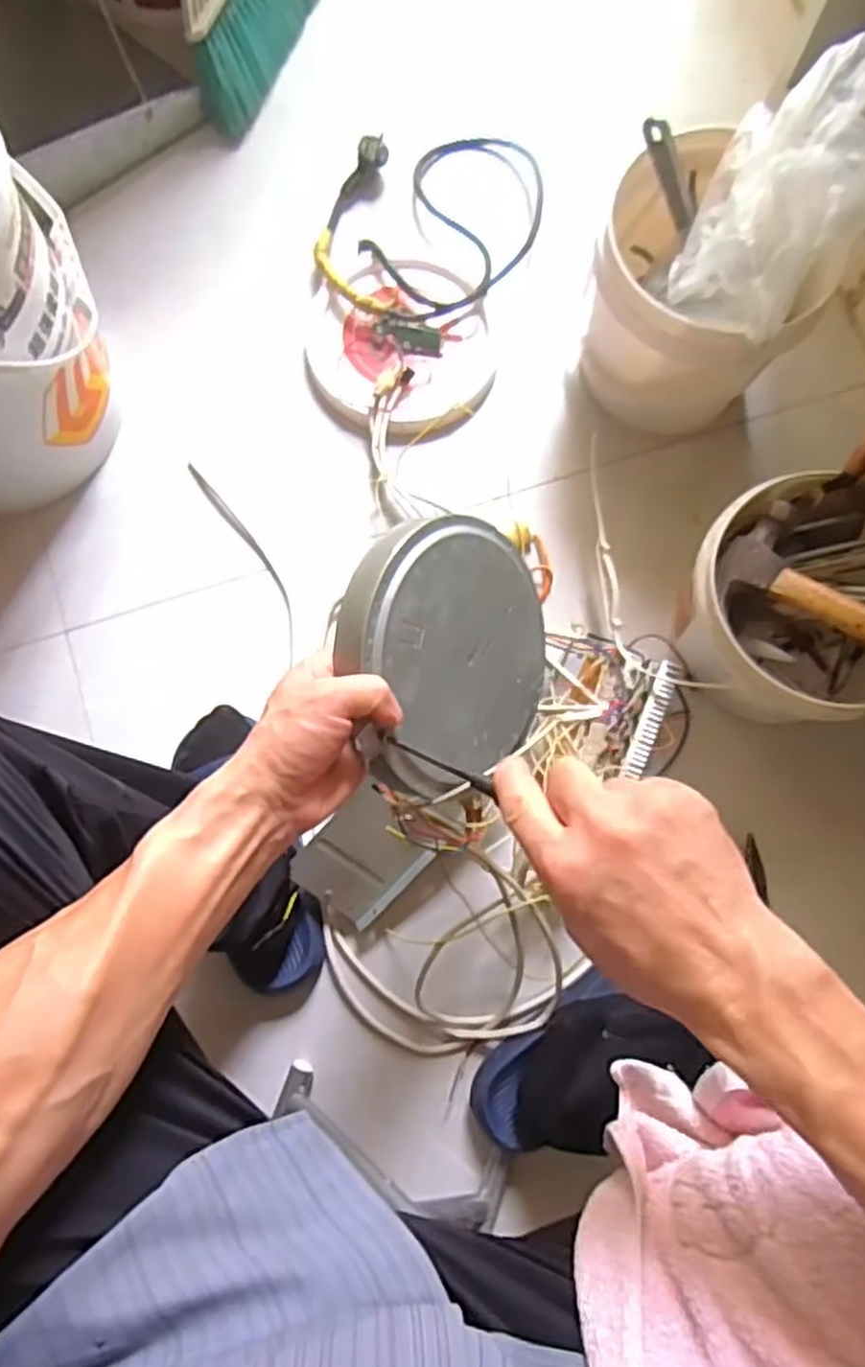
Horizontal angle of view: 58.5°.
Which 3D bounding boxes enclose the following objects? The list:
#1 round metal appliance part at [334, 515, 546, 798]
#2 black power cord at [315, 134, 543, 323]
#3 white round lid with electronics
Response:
[{"bbox_3d":[0.015,-0.020,0.535,0.029,0.185,0.178,6,92,43],"label":"round metal appliance part"},{"bbox_3d":[-0.004,-0.549,0.923,0.284,0.043,0.238,-23,80,-5],"label":"black power cord"},{"bbox_3d":[-0.037,-0.388,0.889,0.209,0.037,0.215,0,79,0],"label":"white round lid with electronics"}]

